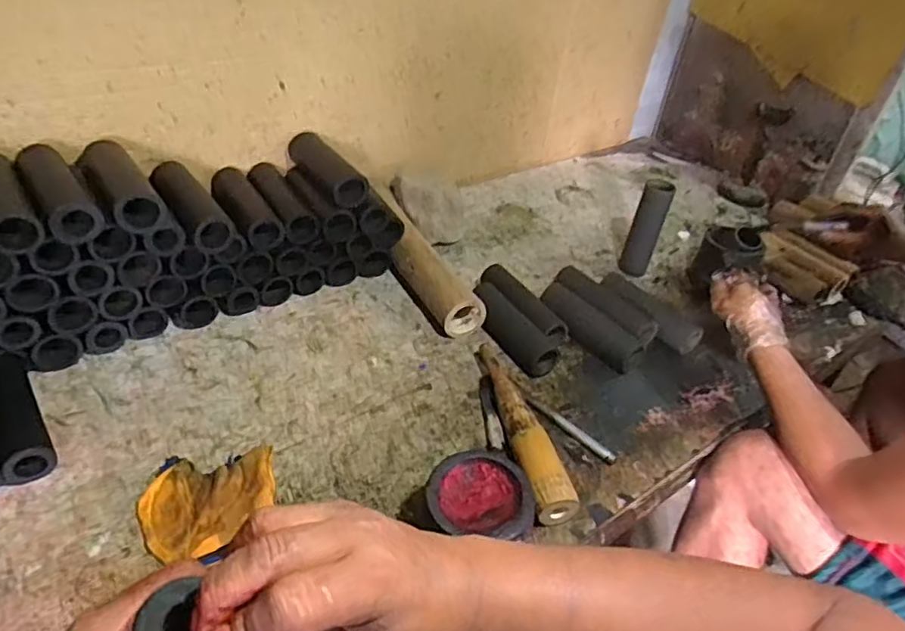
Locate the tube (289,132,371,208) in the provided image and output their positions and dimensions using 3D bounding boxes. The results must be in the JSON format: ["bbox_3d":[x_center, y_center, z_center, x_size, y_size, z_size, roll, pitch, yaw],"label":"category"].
[{"bbox_3d":[-0.202,-0.240,0.971,0.069,0.054,0.196,-19,44,-28],"label":"tube"}]

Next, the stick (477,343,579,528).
[{"bbox_3d":[0.089,0.139,0.778,0.052,0.045,0.292,-5,39,-13],"label":"stick"}]

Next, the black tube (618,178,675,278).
[{"bbox_3d":[0.353,-0.161,1.086,0.056,0.176,0.041,15,39,12],"label":"black tube"}]

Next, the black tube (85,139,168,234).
[{"bbox_3d":[-0.436,-0.171,0.786,0.058,0.066,0.198,-22,46,-31],"label":"black tube"}]

